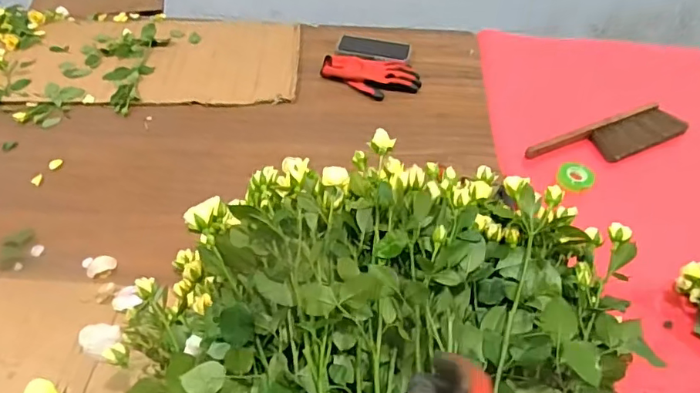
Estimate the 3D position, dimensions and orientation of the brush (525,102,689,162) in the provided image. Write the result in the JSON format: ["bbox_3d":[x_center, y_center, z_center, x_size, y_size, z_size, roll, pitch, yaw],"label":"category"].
[{"bbox_3d":[0.521,-0.114,1.019,0.368,0.033,0.094,-20,53,-21],"label":"brush"}]

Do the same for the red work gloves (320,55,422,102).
[{"bbox_3d":[0.045,-0.268,1.123,0.215,0.021,0.118,18,49,11],"label":"red work gloves"}]

